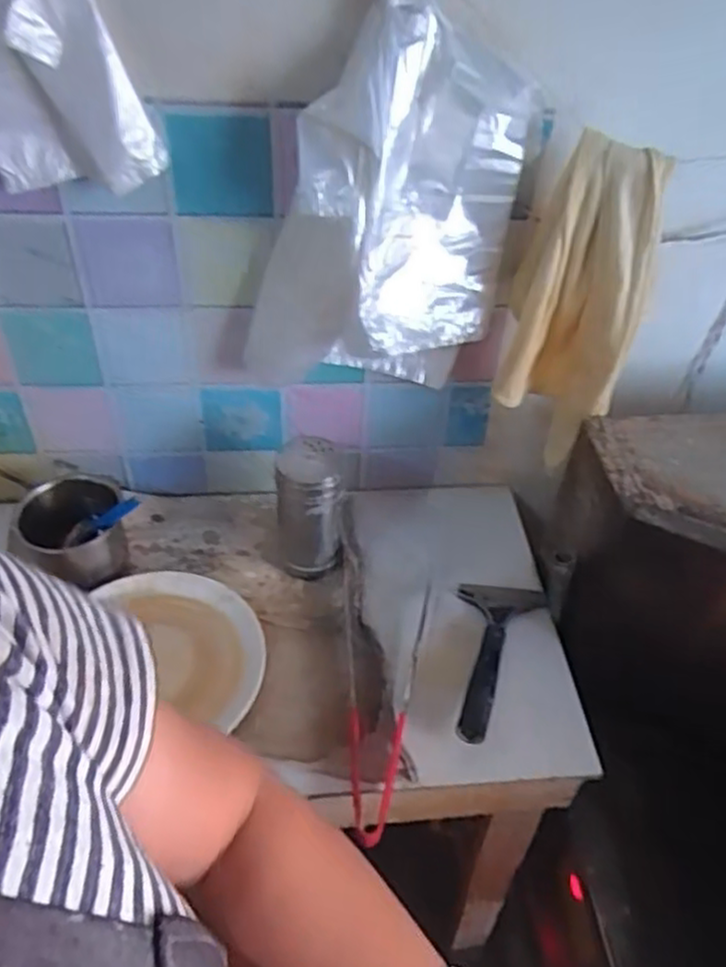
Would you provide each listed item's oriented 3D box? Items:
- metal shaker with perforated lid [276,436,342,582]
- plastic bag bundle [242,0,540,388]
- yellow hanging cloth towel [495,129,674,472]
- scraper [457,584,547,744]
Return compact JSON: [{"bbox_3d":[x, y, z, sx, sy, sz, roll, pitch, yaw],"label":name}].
[{"bbox_3d":[-0.063,0.030,0.836,0.070,0.157,0.077,-5,46,-6],"label":"metal shaker with perforated lid"},{"bbox_3d":[0.017,-0.259,0.706,0.222,0.363,0.170,24,50,22],"label":"plastic bag bundle"},{"bbox_3d":[0.203,-0.169,0.731,0.134,0.312,0.073,27,51,24],"label":"yellow hanging cloth towel"},{"bbox_3d":[0.138,0.181,0.791,0.099,0.043,0.220,13,46,11],"label":"scraper"}]

